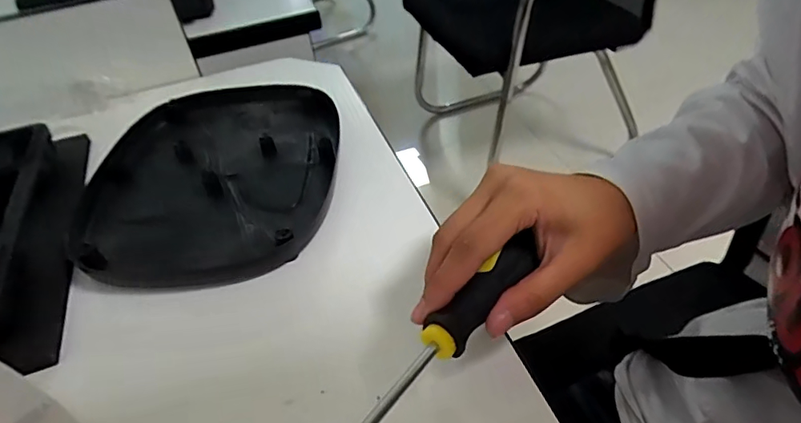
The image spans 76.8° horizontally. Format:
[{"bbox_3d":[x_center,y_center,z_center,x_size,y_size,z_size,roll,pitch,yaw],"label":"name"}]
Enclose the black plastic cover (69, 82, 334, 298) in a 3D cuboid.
[{"bbox_3d":[-0.145,-0.035,0.401,0.181,0.024,0.229,3,43,6],"label":"black plastic cover"}]

